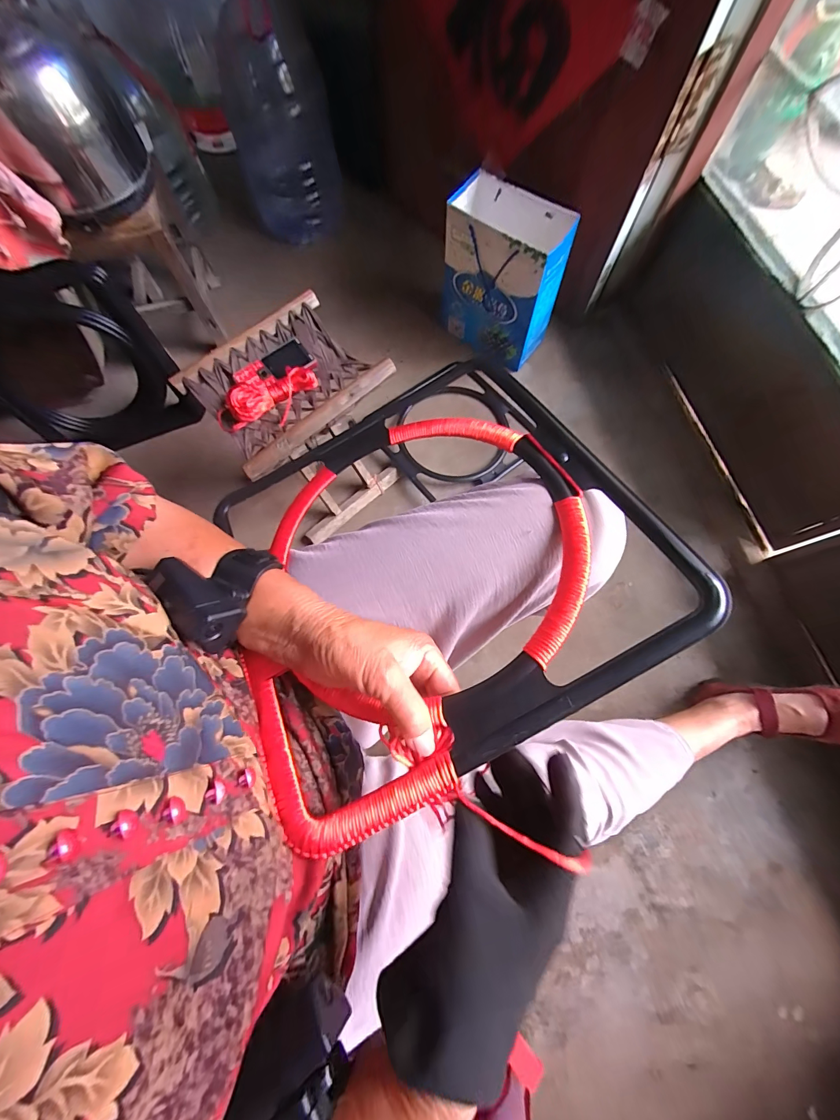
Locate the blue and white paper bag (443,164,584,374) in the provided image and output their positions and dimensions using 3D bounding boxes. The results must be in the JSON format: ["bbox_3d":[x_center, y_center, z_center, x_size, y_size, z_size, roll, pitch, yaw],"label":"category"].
[{"bbox_3d":[0.178,-0.623,0.850,0.249,0.274,0.126,41,79,12],"label":"blue and white paper bag"}]

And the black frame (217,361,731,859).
[{"bbox_3d":[-0.009,-0.010,0.313,0.317,0.023,0.330,-30,61,1],"label":"black frame"}]

